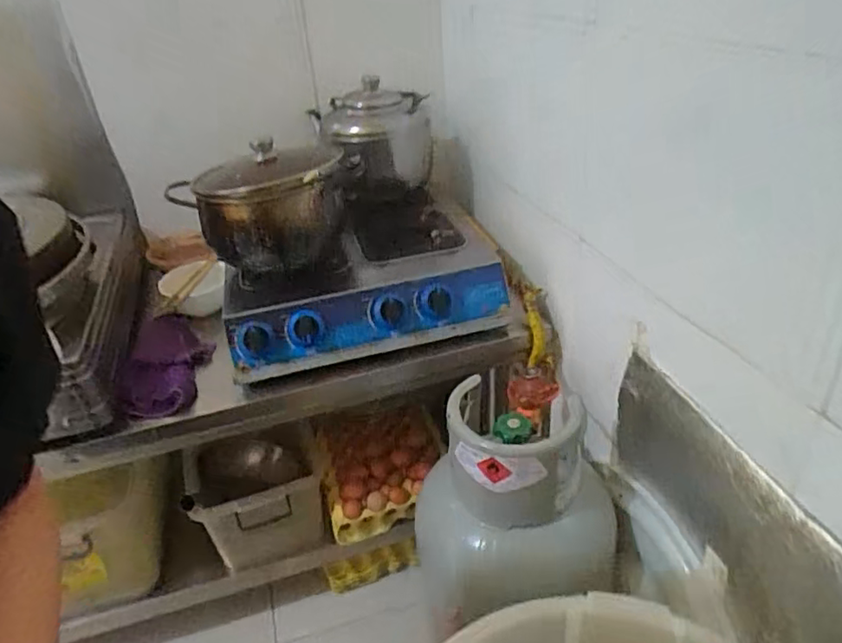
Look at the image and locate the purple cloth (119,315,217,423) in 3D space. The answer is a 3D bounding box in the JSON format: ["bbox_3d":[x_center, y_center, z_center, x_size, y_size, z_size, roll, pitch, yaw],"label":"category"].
[{"bbox_3d":[-0.434,0.072,1.049,0.114,0.053,0.255,-10,32,-5],"label":"purple cloth"}]

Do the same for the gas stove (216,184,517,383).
[{"bbox_3d":[-0.125,-0.093,1.161,0.467,0.137,0.405,-13,32,-11],"label":"gas stove"}]

